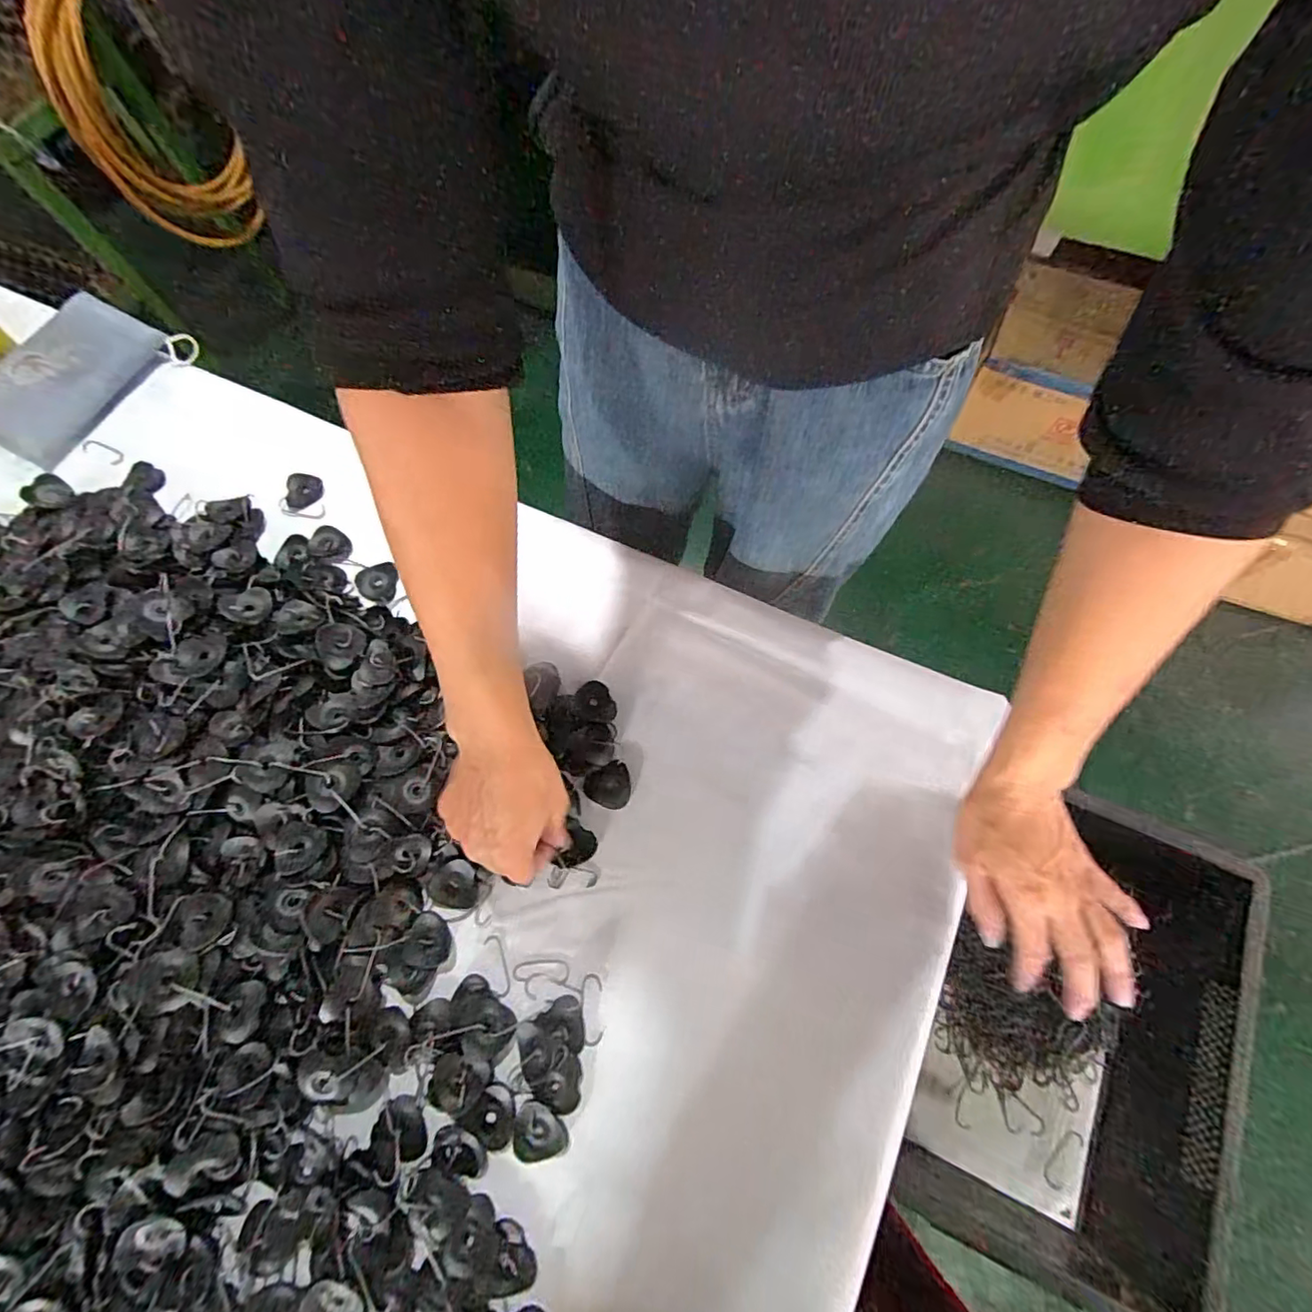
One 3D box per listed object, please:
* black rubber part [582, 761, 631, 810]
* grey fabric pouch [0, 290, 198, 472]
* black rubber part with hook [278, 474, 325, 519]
[{"bbox_3d":[-0.036,0.101,0.440,0.036,0.005,0.033,-26,74,-6],"label":"black rubber part"},{"bbox_3d":[-0.571,-0.275,0.558,0.122,0.030,0.177,26,75,9],"label":"grey fabric pouch"},{"bbox_3d":[-0.328,-0.148,0.533,0.038,0.015,0.040,0,72,1],"label":"black rubber part with hook"}]

